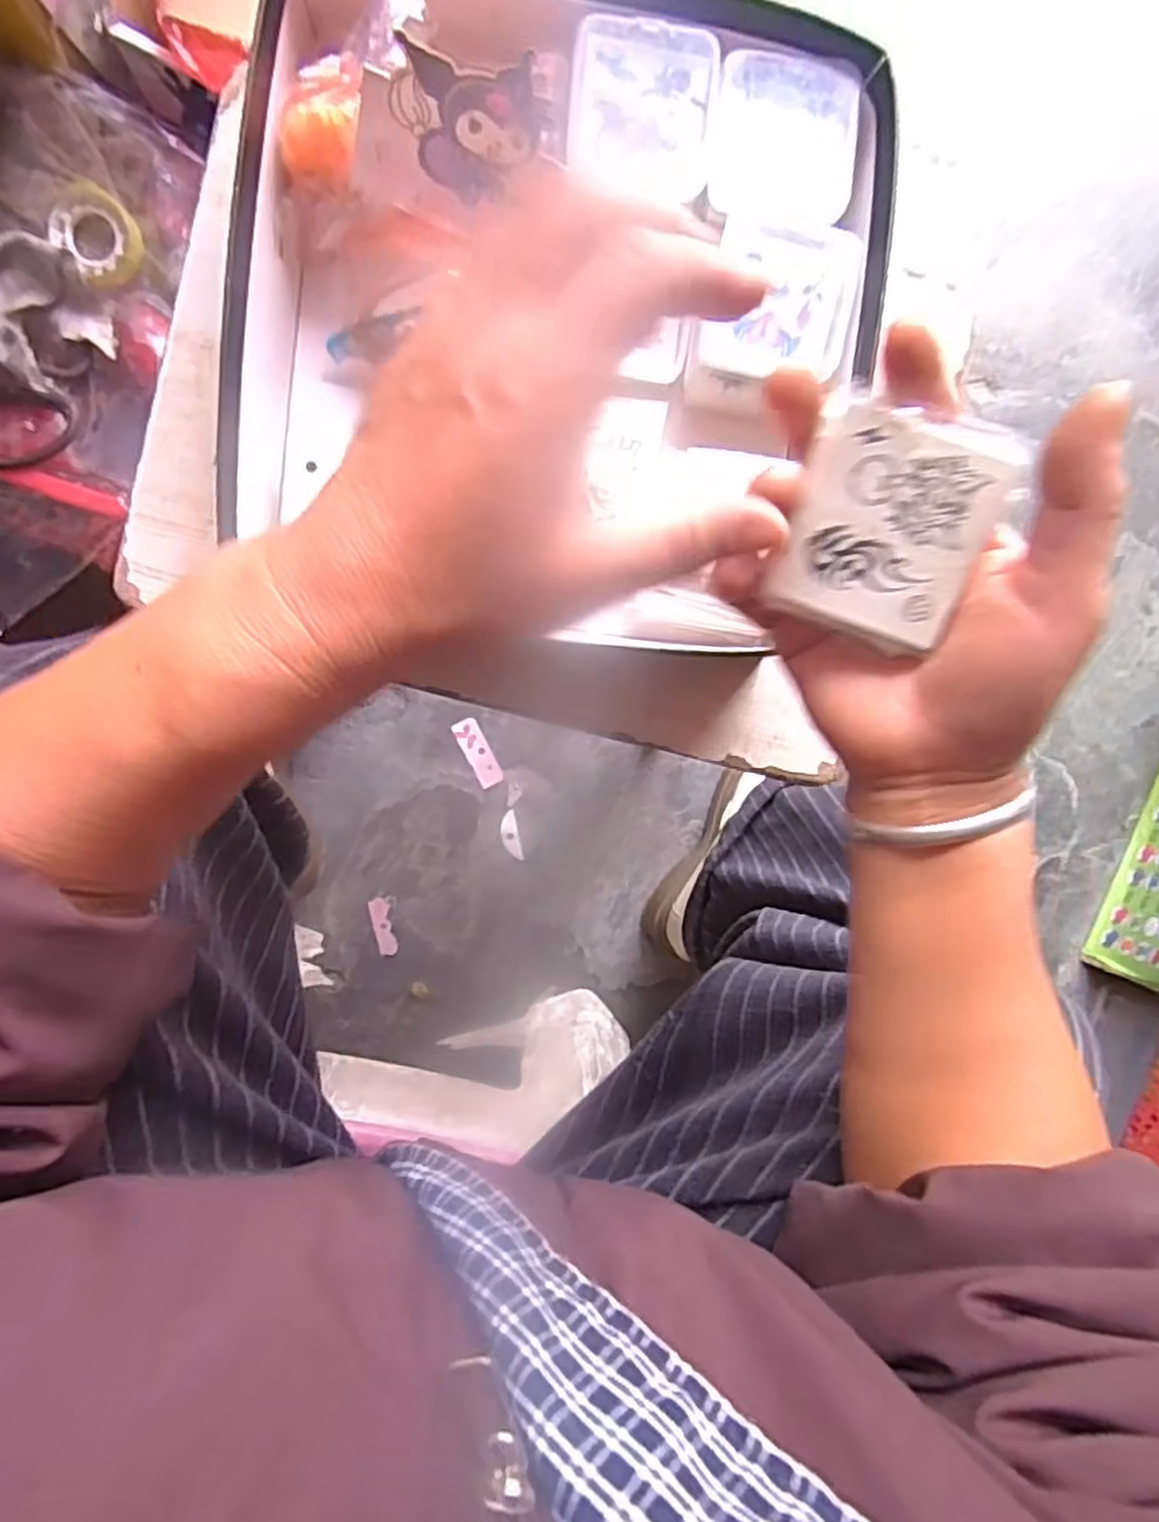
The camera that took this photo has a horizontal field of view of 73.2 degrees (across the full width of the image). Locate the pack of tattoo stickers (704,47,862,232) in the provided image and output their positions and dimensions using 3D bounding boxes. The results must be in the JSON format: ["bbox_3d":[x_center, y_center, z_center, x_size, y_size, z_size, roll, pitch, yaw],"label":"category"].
[{"bbox_3d":[0.077,-0.232,0.292,0.053,0.014,0.051,4,94,-6],"label":"pack of tattoo stickers"}]

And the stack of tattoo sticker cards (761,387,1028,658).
[{"bbox_3d":[0.094,-0.071,0.236,0.055,0.004,0.064,17,110,4],"label":"stack of tattoo sticker cards"}]

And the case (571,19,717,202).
[{"bbox_3d":[0.023,-0.242,0.291,0.051,0.008,0.053,6,109,-6],"label":"case"}]

